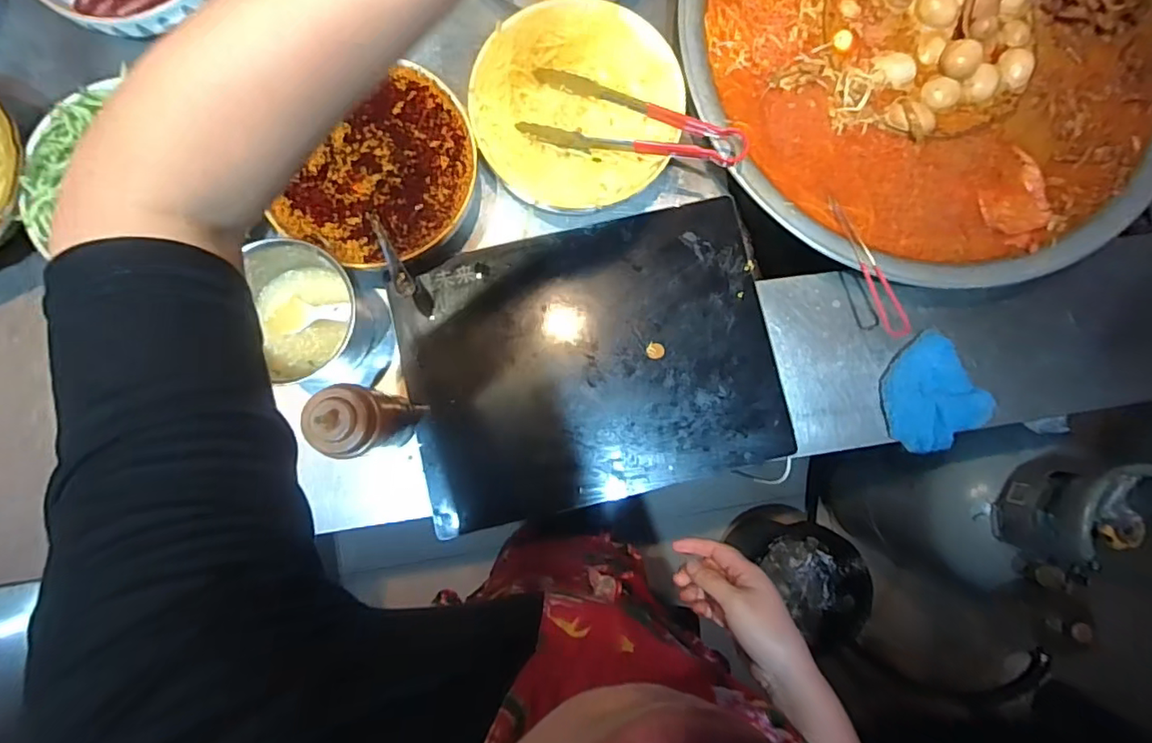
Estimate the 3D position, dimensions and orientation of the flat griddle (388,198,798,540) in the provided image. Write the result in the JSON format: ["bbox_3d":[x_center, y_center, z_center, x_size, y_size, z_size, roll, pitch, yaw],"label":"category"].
[{"bbox_3d":[0.019,-0.006,0.633,0.393,0.032,0.286,-14,86,-5],"label":"flat griddle"}]

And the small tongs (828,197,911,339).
[{"bbox_3d":[0.311,-0.113,0.617,0.029,0.014,0.167,-18,74,-4],"label":"small tongs"}]

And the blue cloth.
[{"bbox_3d":[0.397,0.027,0.646,0.104,0.036,0.109,-34,88,-6],"label":"blue cloth"}]

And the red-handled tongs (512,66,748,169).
[{"bbox_3d":[0.064,-0.258,0.608,0.234,0.042,0.073,16,84,-2],"label":"red-handled tongs"}]

